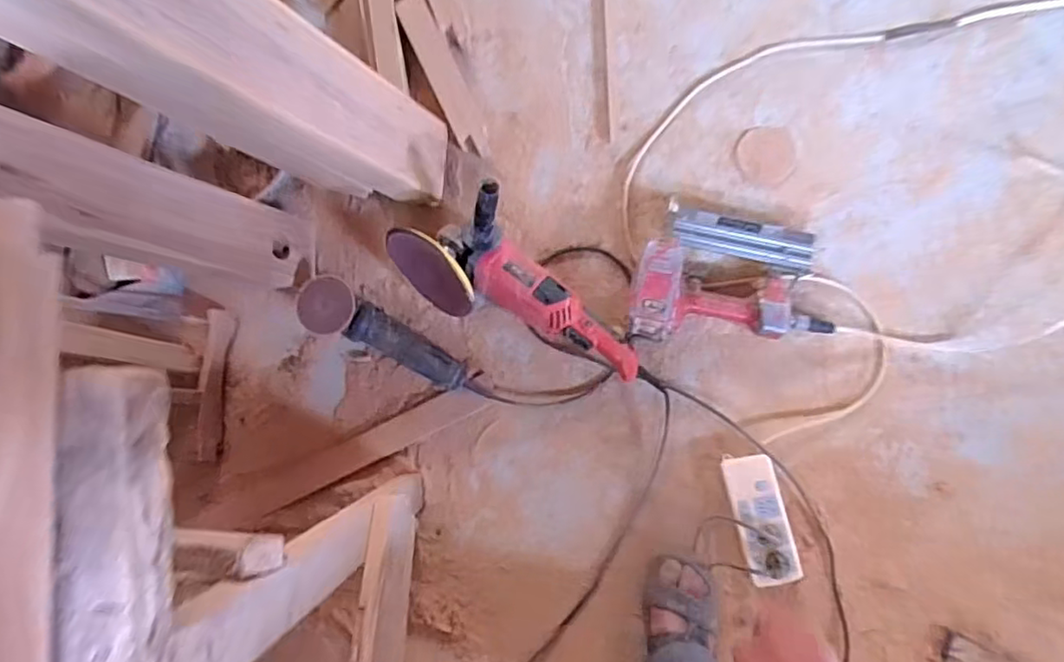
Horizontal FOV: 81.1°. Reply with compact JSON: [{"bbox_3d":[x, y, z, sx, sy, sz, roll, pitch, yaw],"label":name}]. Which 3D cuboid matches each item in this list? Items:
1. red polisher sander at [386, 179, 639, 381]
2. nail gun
[{"bbox_3d":[-0.023,-0.081,0.960,0.436,0.155,0.183,27,87,9],"label":"red polisher sander"},{"bbox_3d":[0.309,-0.091,0.993,0.296,0.090,0.201,0,85,8],"label":"nail gun"}]

